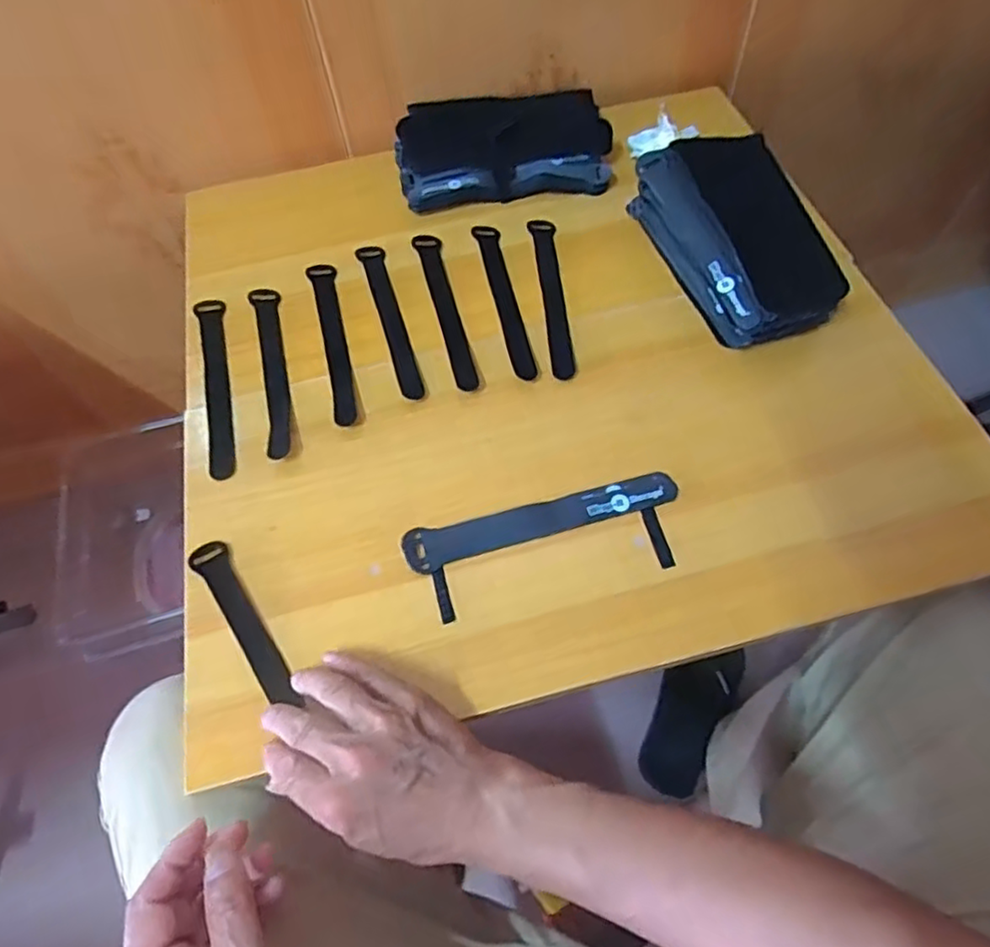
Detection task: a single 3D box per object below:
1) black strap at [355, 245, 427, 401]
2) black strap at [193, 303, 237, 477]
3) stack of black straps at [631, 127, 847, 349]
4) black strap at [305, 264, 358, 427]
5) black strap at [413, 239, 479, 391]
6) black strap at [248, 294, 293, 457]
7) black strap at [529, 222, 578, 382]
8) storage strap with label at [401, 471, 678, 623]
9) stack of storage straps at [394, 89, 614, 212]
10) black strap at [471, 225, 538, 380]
[{"bbox_3d":[-0.093,-0.137,0.583,0.024,0.005,0.184,-15,61,-6],"label":"black strap"},{"bbox_3d":[-0.236,-0.078,0.558,0.025,0.004,0.191,-16,61,-6],"label":"black strap"},{"bbox_3d":[0.207,-0.202,0.557,0.095,0.078,0.207,-18,61,-7],"label":"stack of black straps"},{"bbox_3d":[-0.139,-0.116,0.569,0.023,0.006,0.182,-15,61,-6],"label":"black strap"},{"bbox_3d":[-0.042,-0.145,0.581,0.023,0.009,0.181,-15,61,-6],"label":"black strap"},{"bbox_3d":[-0.189,-0.091,0.561,0.023,0.009,0.188,-15,61,-5],"label":"black strap"},{"bbox_3d":[0.052,-0.161,0.584,0.023,0.004,0.190,-6,60,0],"label":"black strap"},{"bbox_3d":[0.038,0.049,0.463,0.196,0.005,0.069,-14,61,-5],"label":"storage strap with label"},{"bbox_3d":[0.008,-0.318,0.651,0.213,0.050,0.096,-3,60,1],"label":"stack of storage straps"},{"bbox_3d":[0.009,-0.156,0.584,0.022,0.005,0.185,-13,61,-4],"label":"black strap"}]

